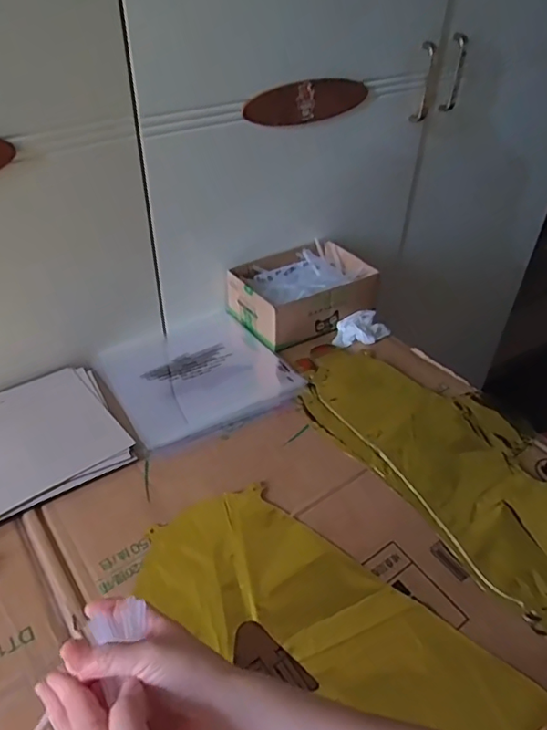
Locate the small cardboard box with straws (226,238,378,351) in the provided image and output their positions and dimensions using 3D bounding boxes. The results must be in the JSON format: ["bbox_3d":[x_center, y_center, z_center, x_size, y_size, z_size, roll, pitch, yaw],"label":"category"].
[{"bbox_3d":[0.043,-0.109,0.792,0.193,0.066,0.137,-23,47,-27],"label":"small cardboard box with straws"}]

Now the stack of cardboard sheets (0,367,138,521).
[{"bbox_3d":[-0.274,0.081,0.586,0.197,0.009,0.175,-23,47,-27],"label":"stack of cardboard sheets"}]

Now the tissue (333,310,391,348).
[{"bbox_3d":[0.121,-0.050,0.765,0.078,0.021,0.046,-15,44,-19],"label":"tissue"}]

